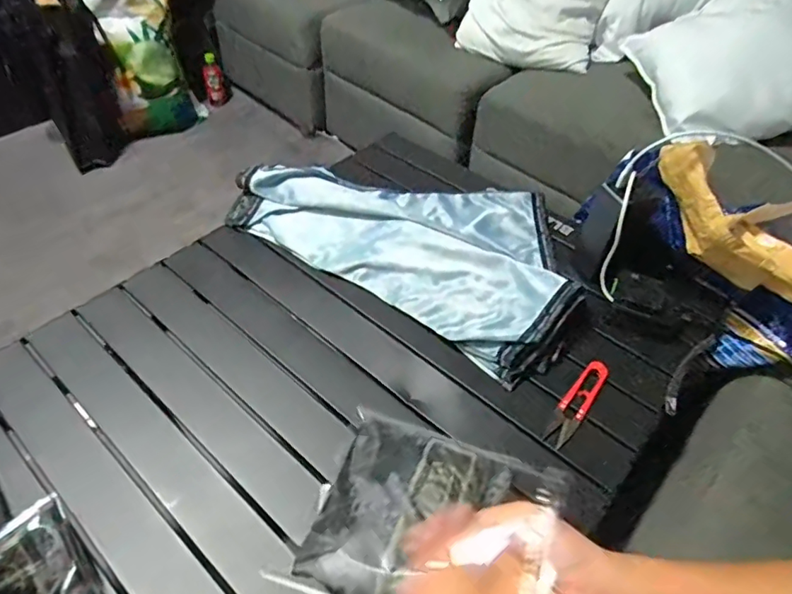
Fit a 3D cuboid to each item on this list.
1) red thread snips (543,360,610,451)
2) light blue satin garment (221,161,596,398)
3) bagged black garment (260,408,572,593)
[{"bbox_3d":[0.198,0.111,0.550,0.027,0.012,0.114,33,55,23],"label":"red thread snips"},{"bbox_3d":[0.041,-0.106,0.716,0.479,0.056,0.308,30,54,21],"label":"light blue satin garment"},{"bbox_3d":[0.021,0.147,0.341,0.162,0.018,0.134,5,44,29],"label":"bagged black garment"}]

